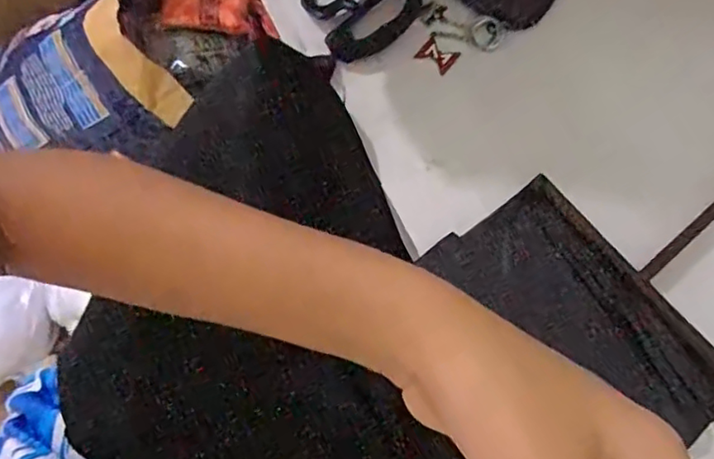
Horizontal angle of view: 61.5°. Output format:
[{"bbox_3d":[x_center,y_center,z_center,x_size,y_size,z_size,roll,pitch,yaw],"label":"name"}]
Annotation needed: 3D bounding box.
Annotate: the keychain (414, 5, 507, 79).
[{"bbox_3d":[0.086,-0.155,0.498,0.068,0.010,0.057,13,68,5],"label":"keychain"}]

